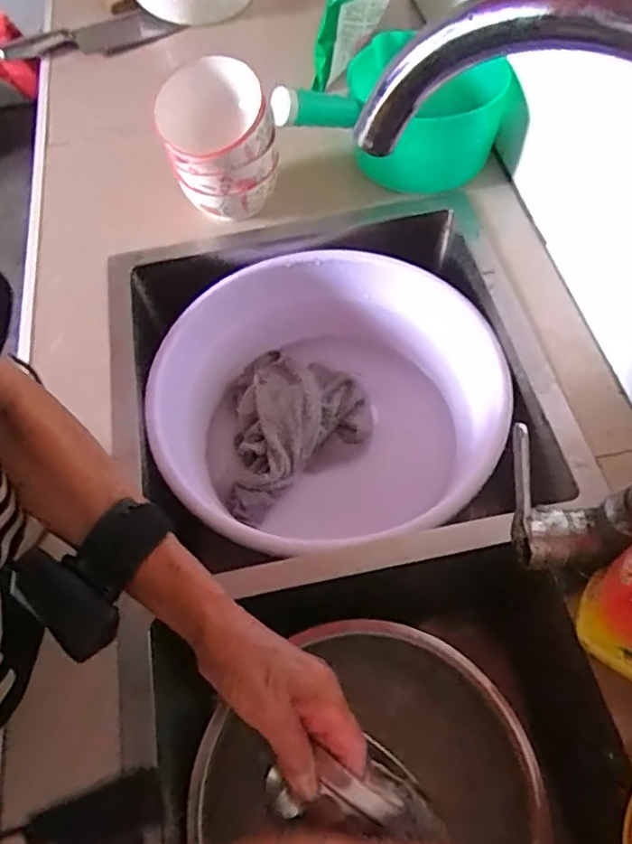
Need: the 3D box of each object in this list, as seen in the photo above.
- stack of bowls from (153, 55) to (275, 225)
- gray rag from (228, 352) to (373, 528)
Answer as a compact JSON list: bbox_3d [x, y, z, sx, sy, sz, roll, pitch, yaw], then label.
[{"bbox_3d":[-0.103,-0.294,0.686,0.113,0.148,0.113,-12,59,-3],"label":"stack of bowls"},{"bbox_3d":[-0.018,0.003,0.728,0.157,0.044,0.218,-3,59,2],"label":"gray rag"}]

